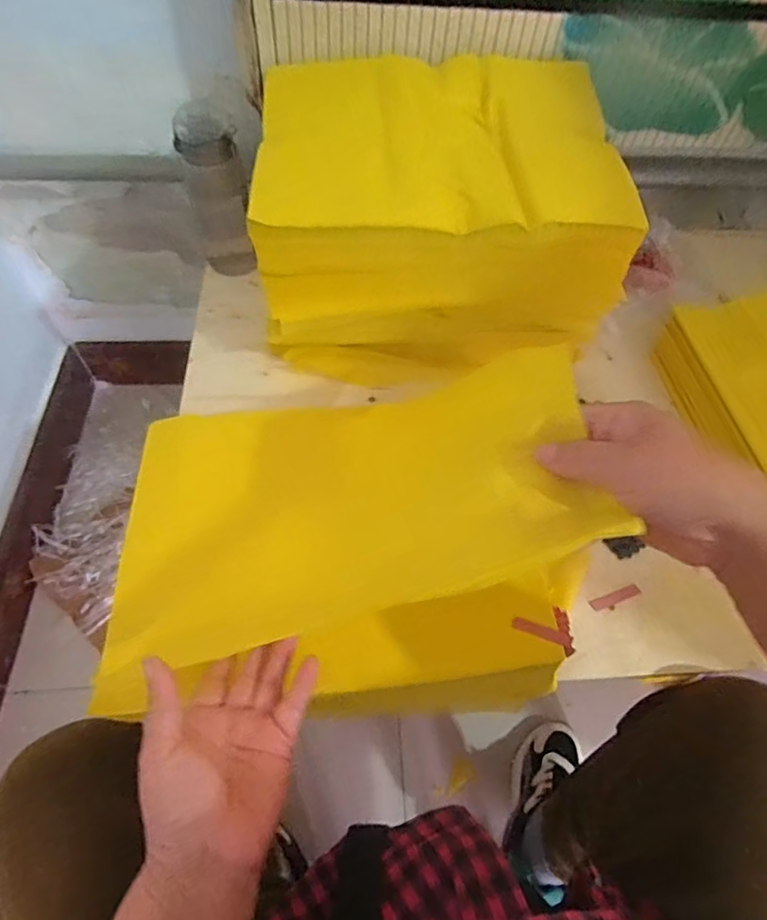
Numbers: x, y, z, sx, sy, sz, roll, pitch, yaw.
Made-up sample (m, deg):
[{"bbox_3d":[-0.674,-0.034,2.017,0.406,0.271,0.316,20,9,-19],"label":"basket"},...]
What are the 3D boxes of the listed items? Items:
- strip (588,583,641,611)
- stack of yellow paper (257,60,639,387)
[{"bbox_3d":[0.217,0.129,0.489,0.052,0.004,0.011,-16,61,-14],"label":"strip"},{"bbox_3d":[0.051,-0.270,0.597,0.357,0.212,0.274,-2,58,-5],"label":"stack of yellow paper"}]

